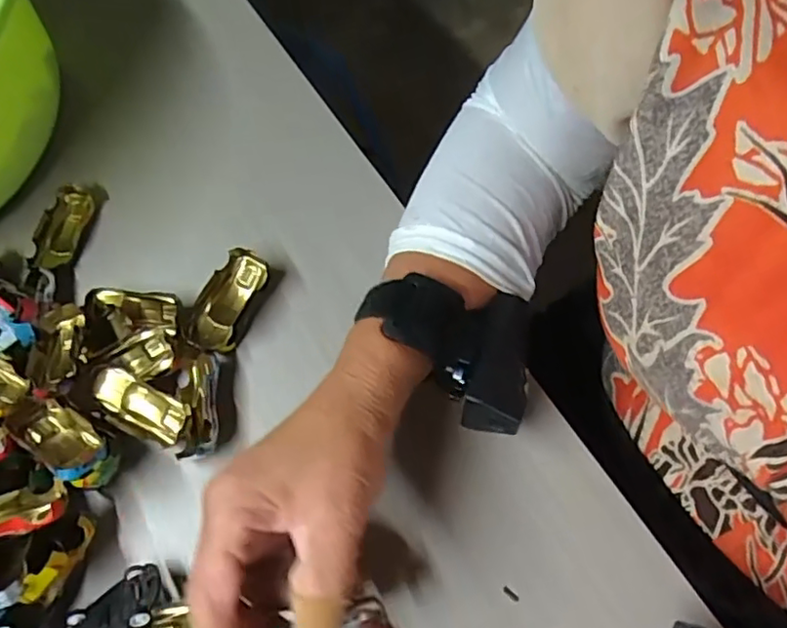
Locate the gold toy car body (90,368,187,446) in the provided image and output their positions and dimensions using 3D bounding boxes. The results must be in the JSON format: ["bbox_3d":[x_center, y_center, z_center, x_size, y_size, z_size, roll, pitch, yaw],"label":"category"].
[{"bbox_3d":[-0.149,0.054,0.361,0.061,0.016,0.028,23,90,7],"label":"gold toy car body"}]

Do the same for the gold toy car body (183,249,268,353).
[{"bbox_3d":[-0.104,-0.007,0.381,0.032,0.021,0.064,22,70,19],"label":"gold toy car body"}]

